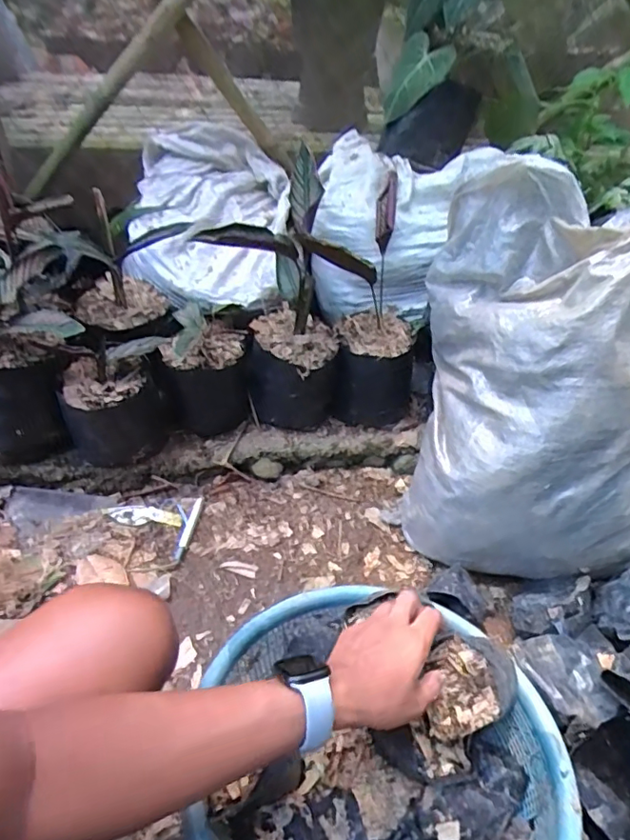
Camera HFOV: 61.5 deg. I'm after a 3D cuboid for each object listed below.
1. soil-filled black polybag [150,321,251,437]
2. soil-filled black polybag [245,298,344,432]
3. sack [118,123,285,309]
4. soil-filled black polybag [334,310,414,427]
[{"bbox_3d":[-0.196,-0.076,0.963,0.147,0.173,0.128,-1,43,-6],"label":"soil-filled black polybag"},{"bbox_3d":[-0.043,-0.090,0.992,0.156,0.163,0.152,0,43,-5],"label":"soil-filled black polybag"},{"bbox_3d":[-0.209,-0.417,1.056,0.302,0.190,0.412,1,43,-4],"label":"sack"},{"bbox_3d":[0.110,-0.096,1.023,0.144,0.162,0.165,4,42,0],"label":"soil-filled black polybag"}]

